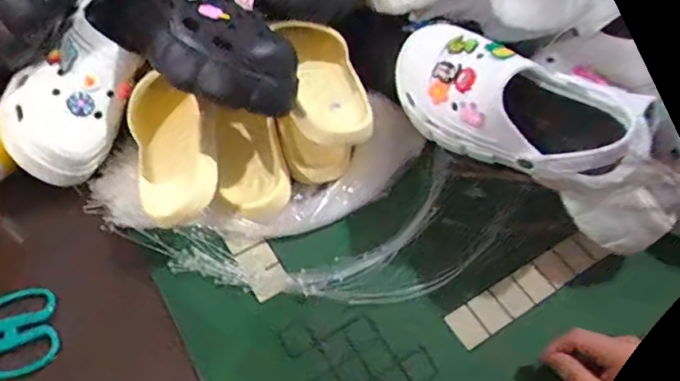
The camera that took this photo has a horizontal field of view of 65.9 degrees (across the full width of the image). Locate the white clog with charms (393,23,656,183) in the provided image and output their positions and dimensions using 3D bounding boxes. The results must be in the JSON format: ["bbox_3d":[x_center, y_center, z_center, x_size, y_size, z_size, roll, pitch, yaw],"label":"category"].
[{"bbox_3d":[0.157,-0.075,0.504,0.240,0.106,0.080,31,60,15],"label":"white clog with charms"}]

